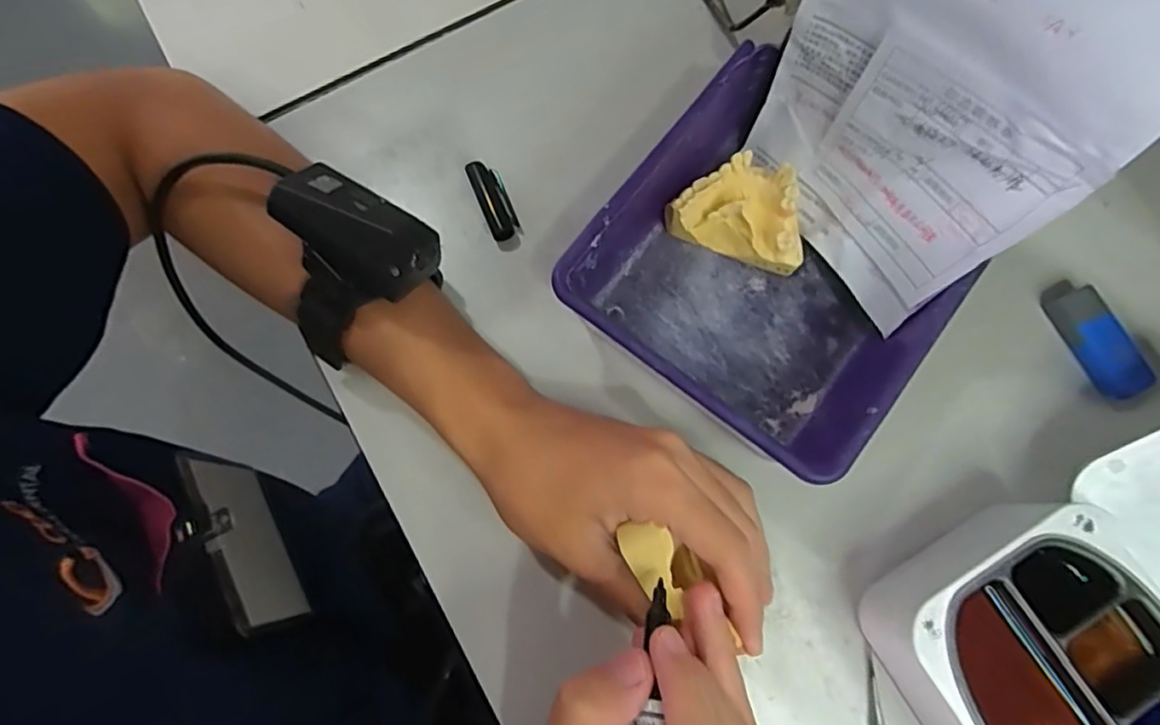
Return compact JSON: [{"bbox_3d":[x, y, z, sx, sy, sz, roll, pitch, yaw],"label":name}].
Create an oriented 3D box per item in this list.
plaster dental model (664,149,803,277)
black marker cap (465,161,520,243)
[{"bbox_3d":[0.089,-0.083,0.333,0.073,0.032,0.048,20,77,6],"label":"plaster dental model"},{"bbox_3d":[-0.050,-0.094,0.351,0.018,0.015,0.047,-22,77,-4],"label":"black marker cap"}]

